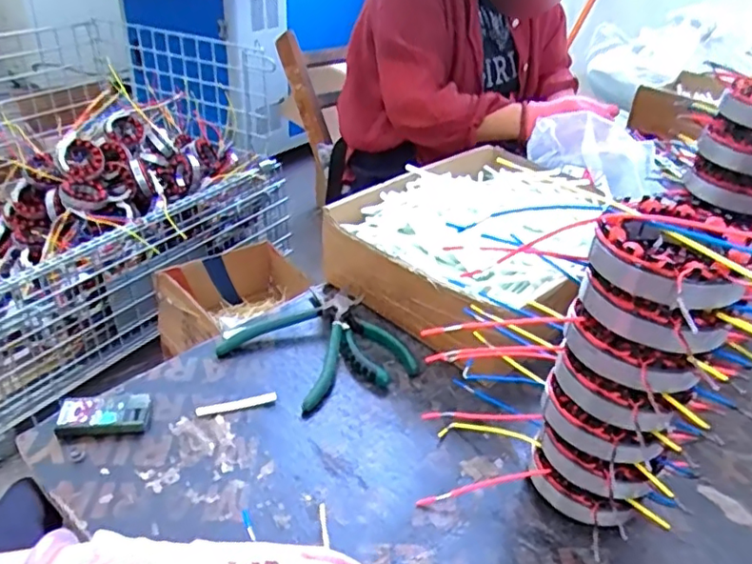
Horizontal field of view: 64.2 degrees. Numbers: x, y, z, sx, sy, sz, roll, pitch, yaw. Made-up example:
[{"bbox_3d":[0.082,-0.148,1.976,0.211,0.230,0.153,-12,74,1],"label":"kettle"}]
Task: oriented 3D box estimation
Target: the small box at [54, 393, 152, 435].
[{"bbox_3d":[-0.219,0.107,0.487,0.068,0.019,0.031,-3,34,-9],"label":"small box"}]

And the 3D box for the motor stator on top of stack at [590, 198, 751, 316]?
[{"bbox_3d":[0.167,-0.016,0.345,0.069,0.044,0.074,2,33,-2],"label":"motor stator on top of stack"}]

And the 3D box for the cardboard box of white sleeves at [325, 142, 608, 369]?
[{"bbox_3d":[0.118,-0.043,0.678,0.226,0.104,0.301,28,41,33],"label":"cardboard box of white sleeves"}]

